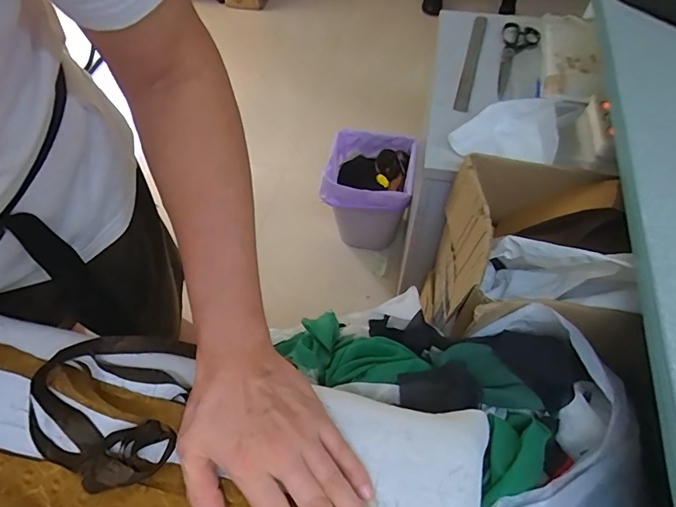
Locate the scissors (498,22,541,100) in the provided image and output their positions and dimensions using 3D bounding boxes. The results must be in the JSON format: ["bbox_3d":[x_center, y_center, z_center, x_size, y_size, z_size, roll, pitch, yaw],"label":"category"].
[{"bbox_3d":[0.349,-0.389,0.858,0.078,0.018,0.263,19,59,12],"label":"scissors"}]

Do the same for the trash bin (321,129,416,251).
[{"bbox_3d":[0.087,-0.172,1.268,0.224,0.293,0.268,8,58,5],"label":"trash bin"}]

